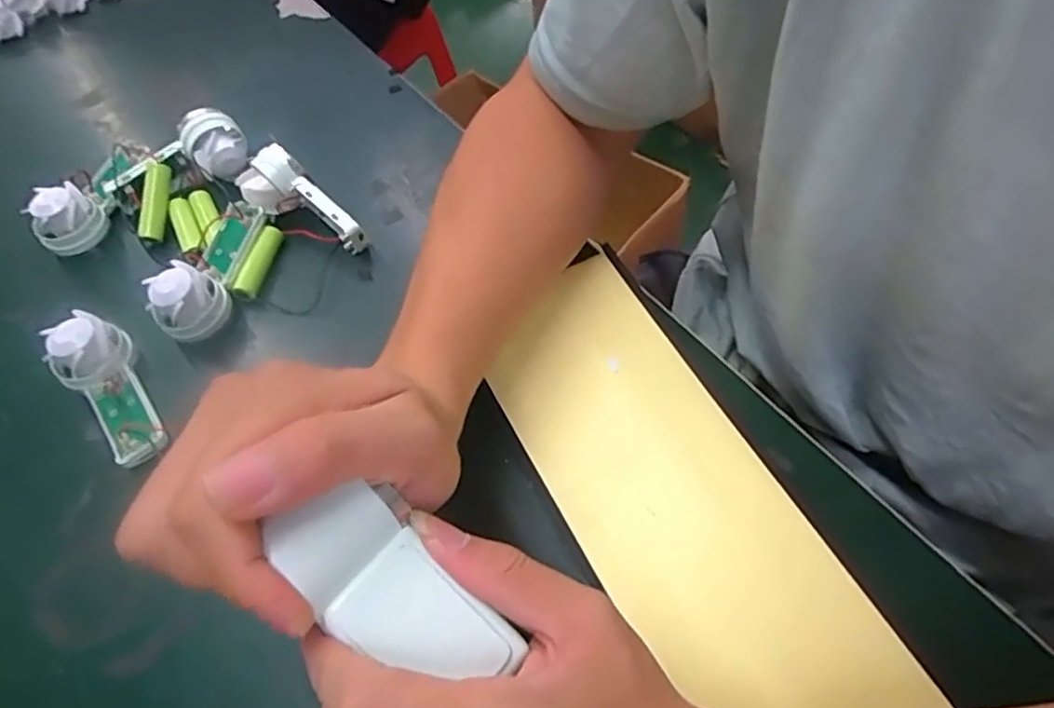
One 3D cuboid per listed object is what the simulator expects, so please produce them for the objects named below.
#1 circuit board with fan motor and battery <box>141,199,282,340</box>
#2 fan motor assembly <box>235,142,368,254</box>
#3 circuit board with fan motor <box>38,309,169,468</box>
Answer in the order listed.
[{"bbox_3d":[-0.181,-0.051,0.381,0.037,0.035,0.094,17,62,13],"label":"circuit board with fan motor and battery"},{"bbox_3d":[-0.143,-0.090,0.405,0.038,0.040,0.084,-40,65,-18],"label":"fan motor assembly"},{"bbox_3d":[-0.223,0.019,0.342,0.034,0.032,0.091,-33,63,-15],"label":"circuit board with fan motor"}]

